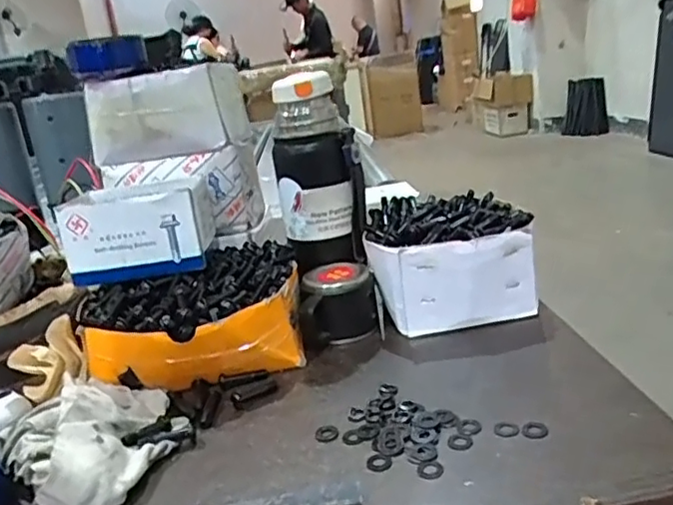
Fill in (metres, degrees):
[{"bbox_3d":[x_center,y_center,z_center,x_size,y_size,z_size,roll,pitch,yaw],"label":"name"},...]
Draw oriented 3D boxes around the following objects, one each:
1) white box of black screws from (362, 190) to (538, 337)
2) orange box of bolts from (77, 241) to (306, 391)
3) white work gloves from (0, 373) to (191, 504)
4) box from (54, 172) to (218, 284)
[{"bbox_3d":[0.105,0.005,0.590,0.143,0.090,0.142,-7,17,3],"label":"white box of black screws"},{"bbox_3d":[-0.120,0.056,0.544,0.182,0.084,0.143,-11,17,-8],"label":"orange box of bolts"},{"bbox_3d":[-0.162,0.123,0.427,0.111,0.039,0.122,-7,17,2],"label":"white work gloves"},{"bbox_3d":[-0.173,-0.024,0.559,0.111,0.066,0.093,-8,17,-2],"label":"box"}]

